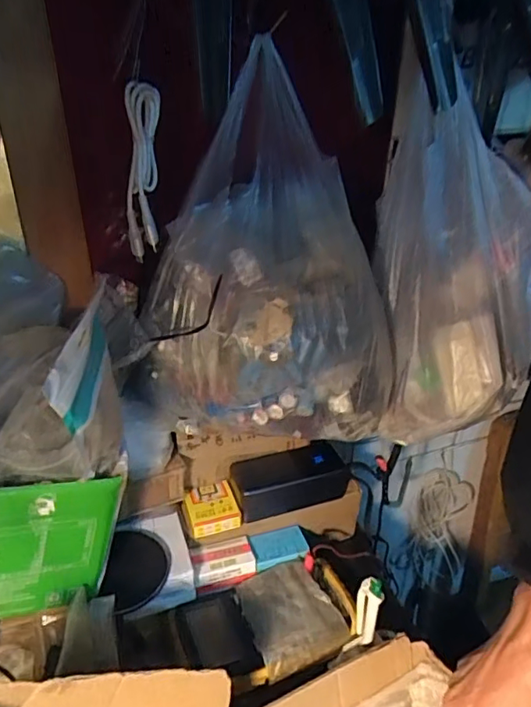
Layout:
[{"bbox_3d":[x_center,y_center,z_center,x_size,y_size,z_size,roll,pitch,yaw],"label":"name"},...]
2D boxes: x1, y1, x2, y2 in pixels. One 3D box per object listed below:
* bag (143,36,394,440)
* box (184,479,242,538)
[{"bbox_3d":[0.004,-0.078,0.479,0.231,0.273,0.160,-7,29,-12],"label":"bag"},{"bbox_3d":[-0.062,0.174,0.606,0.056,0.023,0.056,-11,31,-20],"label":"box"}]

